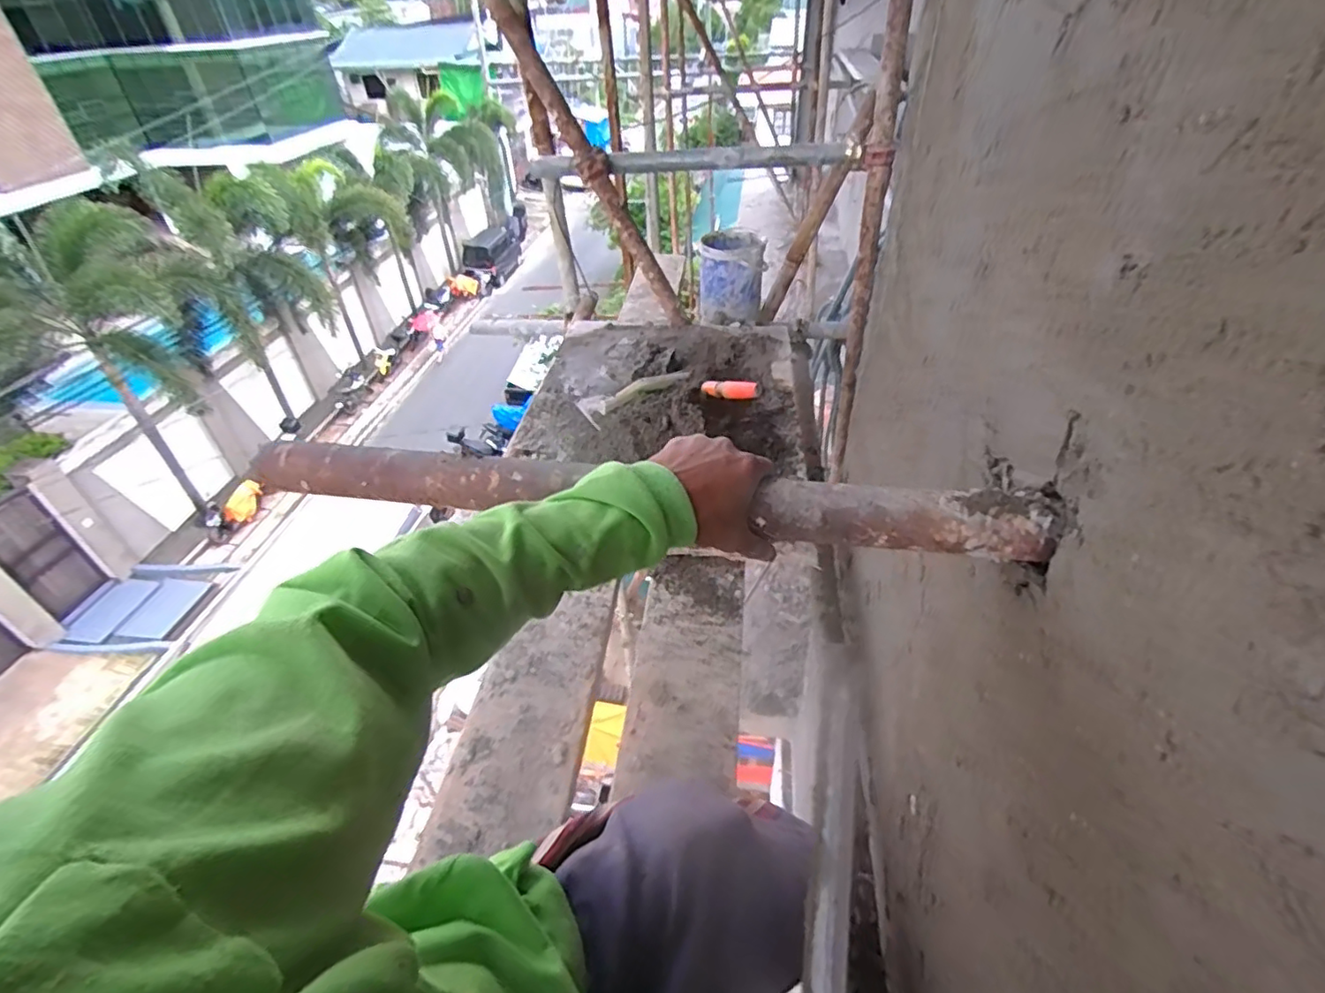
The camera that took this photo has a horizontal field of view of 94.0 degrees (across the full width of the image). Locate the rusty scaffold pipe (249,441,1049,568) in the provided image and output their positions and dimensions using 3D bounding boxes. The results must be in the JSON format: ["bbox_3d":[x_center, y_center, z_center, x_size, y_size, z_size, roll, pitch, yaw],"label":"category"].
[{"bbox_3d":[-0.029,-0.001,0.496,0.629,0.045,0.051,6,41,10],"label":"rusty scaffold pipe"}]

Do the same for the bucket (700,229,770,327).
[{"bbox_3d":[0.183,-0.586,1.643,0.160,0.179,0.188,0,40,4],"label":"bucket"}]

